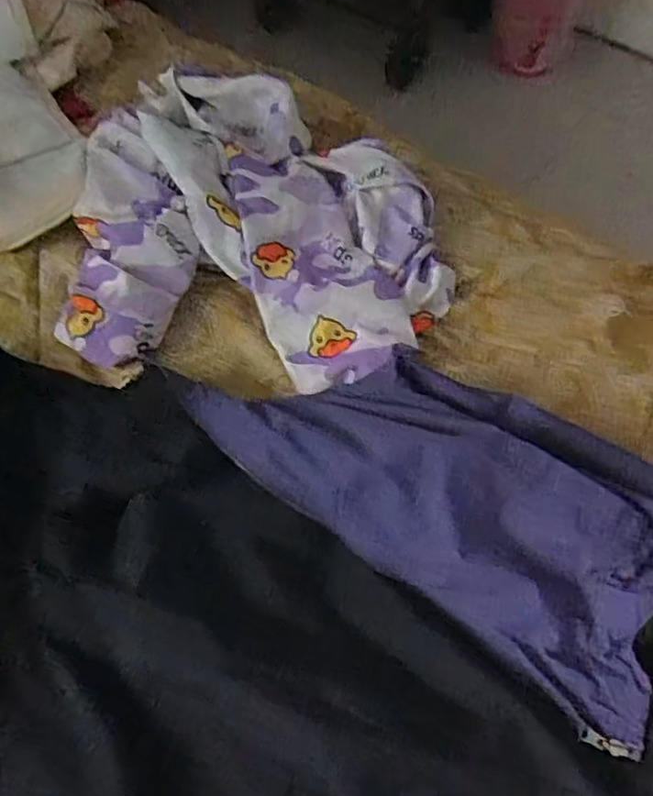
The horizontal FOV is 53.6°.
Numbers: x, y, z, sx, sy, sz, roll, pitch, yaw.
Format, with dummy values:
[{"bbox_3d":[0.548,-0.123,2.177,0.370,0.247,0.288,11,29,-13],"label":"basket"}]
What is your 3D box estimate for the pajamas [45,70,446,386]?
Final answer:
[{"bbox_3d":[-0.066,-0.214,0.733,0.417,0.087,0.428,10,60,4],"label":"pajamas"}]

